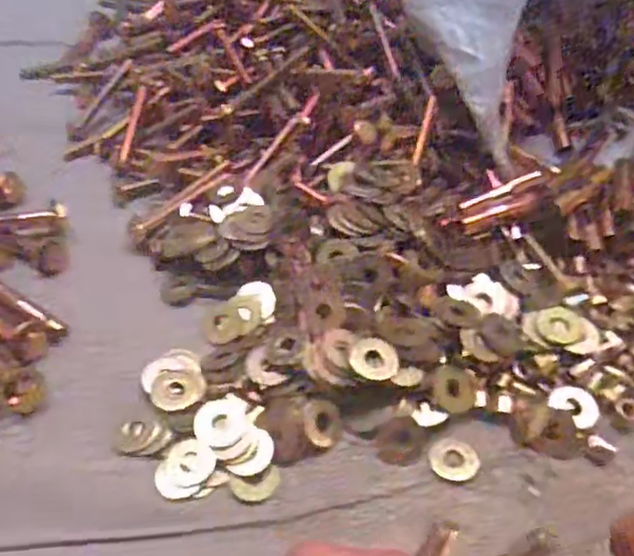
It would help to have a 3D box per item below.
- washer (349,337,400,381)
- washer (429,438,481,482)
[{"bbox_3d":[0.025,0.035,0.287,0.021,0.004,0.018,37,70,5],"label":"washer"},{"bbox_3d":[0.058,0.077,0.286,0.020,0.004,0.018,-2,49,-4],"label":"washer"}]

